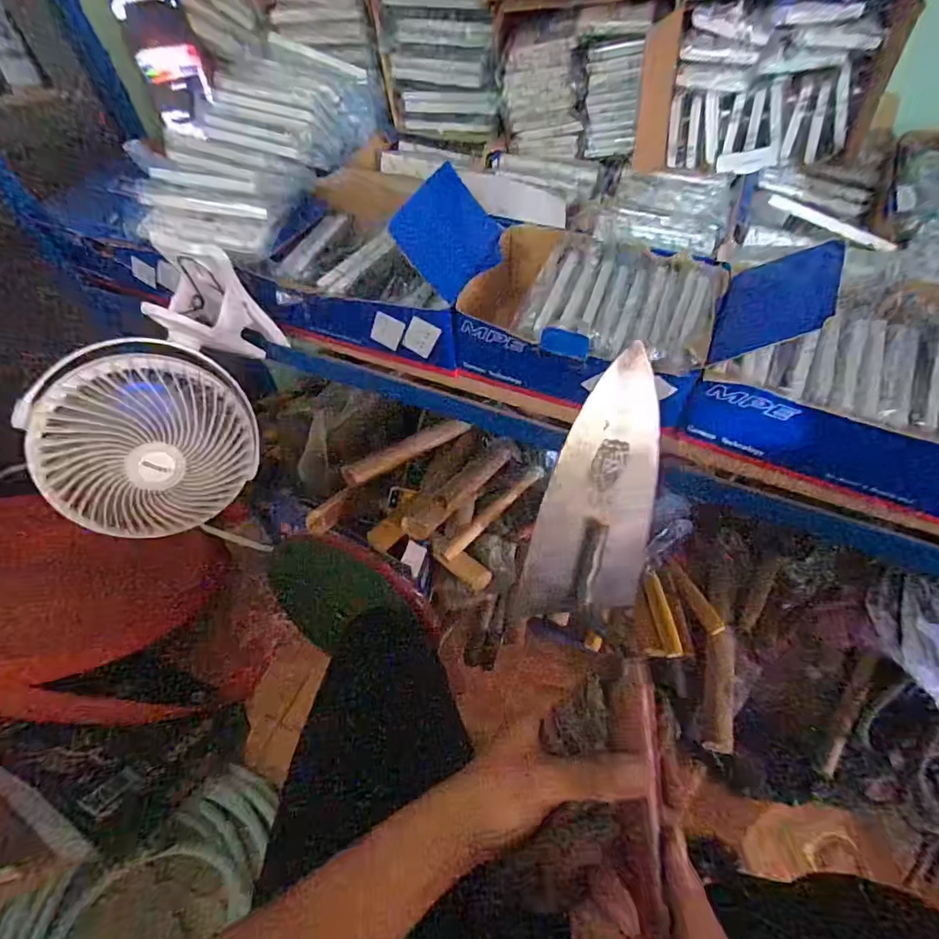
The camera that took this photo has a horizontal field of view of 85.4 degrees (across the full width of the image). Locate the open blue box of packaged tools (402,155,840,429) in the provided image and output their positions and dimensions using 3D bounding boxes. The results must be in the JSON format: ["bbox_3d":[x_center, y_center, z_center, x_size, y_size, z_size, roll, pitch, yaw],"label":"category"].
[{"bbox_3d":[0.114,-0.156,0.464,0.324,0.126,0.165,23,60,17],"label":"open blue box of packaged tools"}]

